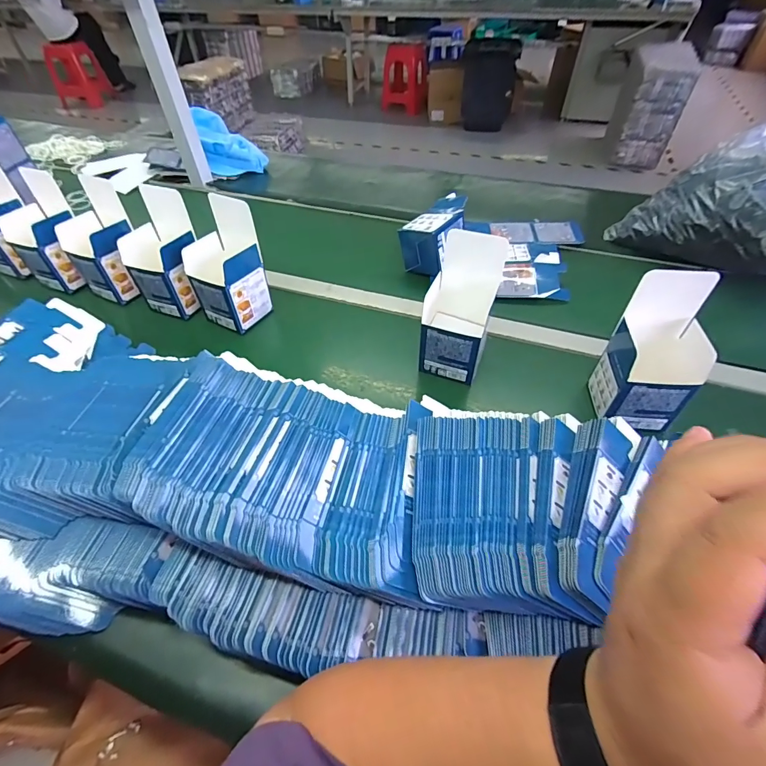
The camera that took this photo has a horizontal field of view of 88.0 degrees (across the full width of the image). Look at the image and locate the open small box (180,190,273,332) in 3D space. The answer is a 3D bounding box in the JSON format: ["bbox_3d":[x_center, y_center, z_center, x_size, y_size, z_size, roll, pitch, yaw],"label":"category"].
[{"bbox_3d":[-0.248,-0.179,0.623,0.103,0.163,0.109,22,55,18],"label":"open small box"}]

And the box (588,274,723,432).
[{"bbox_3d":[0.323,-0.032,0.468,0.081,0.167,0.092,3,51,4],"label":"box"}]

